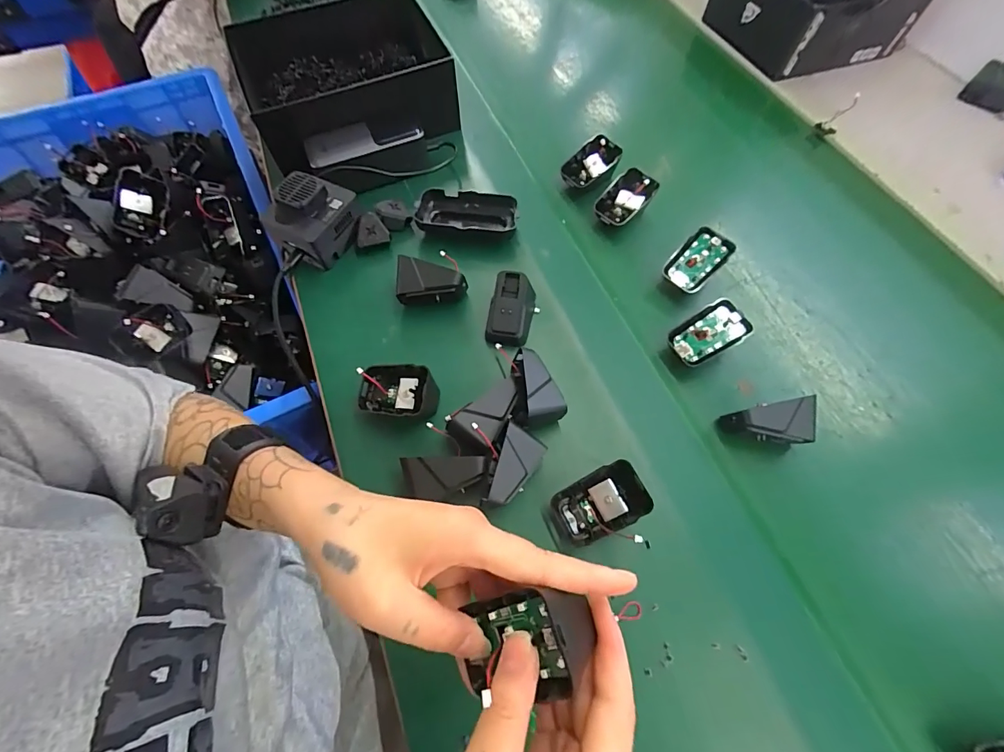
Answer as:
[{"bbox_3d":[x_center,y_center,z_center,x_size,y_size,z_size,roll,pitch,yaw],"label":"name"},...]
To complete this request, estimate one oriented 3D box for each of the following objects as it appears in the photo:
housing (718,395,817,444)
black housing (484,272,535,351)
[{"bbox_3d":[0.224,0.042,0.367,0.066,0.046,0.031,2,64,0],"label":"housing"},{"bbox_3d":[0.009,-0.063,0.416,0.041,0.037,0.070,11,65,5],"label":"black housing"}]

